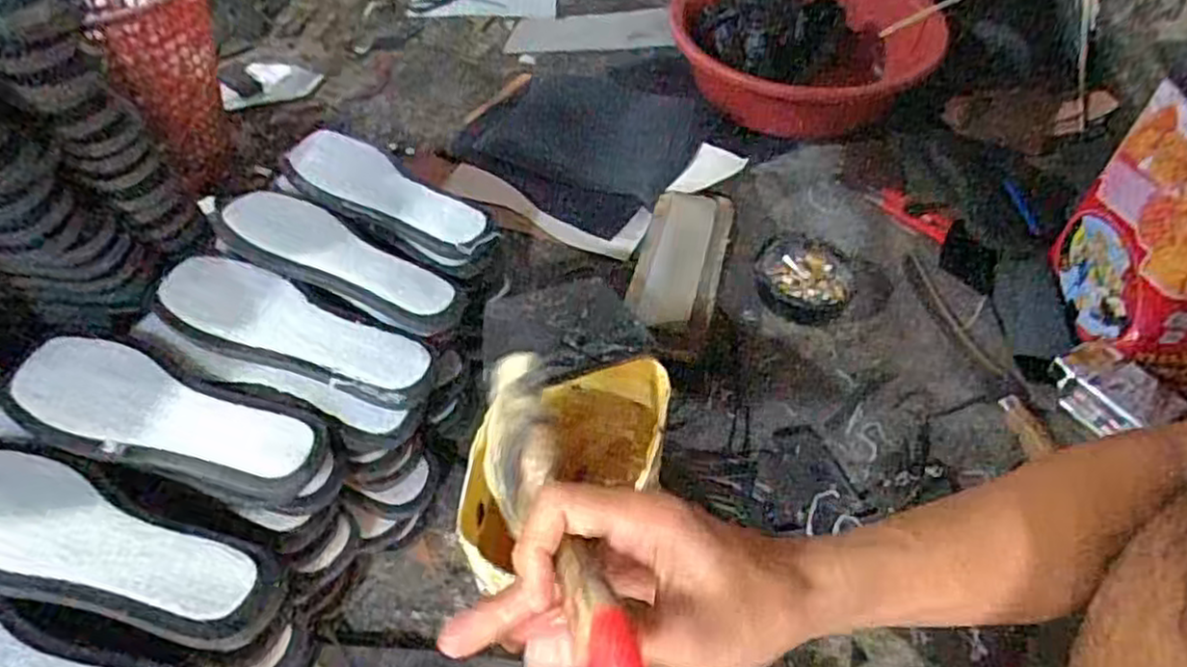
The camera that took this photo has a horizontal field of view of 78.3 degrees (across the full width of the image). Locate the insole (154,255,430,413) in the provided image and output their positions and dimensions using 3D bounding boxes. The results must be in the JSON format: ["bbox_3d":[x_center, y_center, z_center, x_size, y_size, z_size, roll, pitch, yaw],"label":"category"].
[{"bbox_3d":[-0.237,-0.006,0.567,0.234,0.011,0.077,19,52,15],"label":"insole"}]

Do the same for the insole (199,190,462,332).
[{"bbox_3d":[-0.223,-0.066,0.615,0.233,0.016,0.071,24,53,19],"label":"insole"}]

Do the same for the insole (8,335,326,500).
[{"bbox_3d":[-0.306,0.060,0.513,0.232,0.019,0.075,19,52,10],"label":"insole"}]

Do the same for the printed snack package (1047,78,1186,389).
[{"bbox_3d":[0.547,-0.081,0.650,0.146,0.202,0.164,3,52,3],"label":"printed snack package"}]

